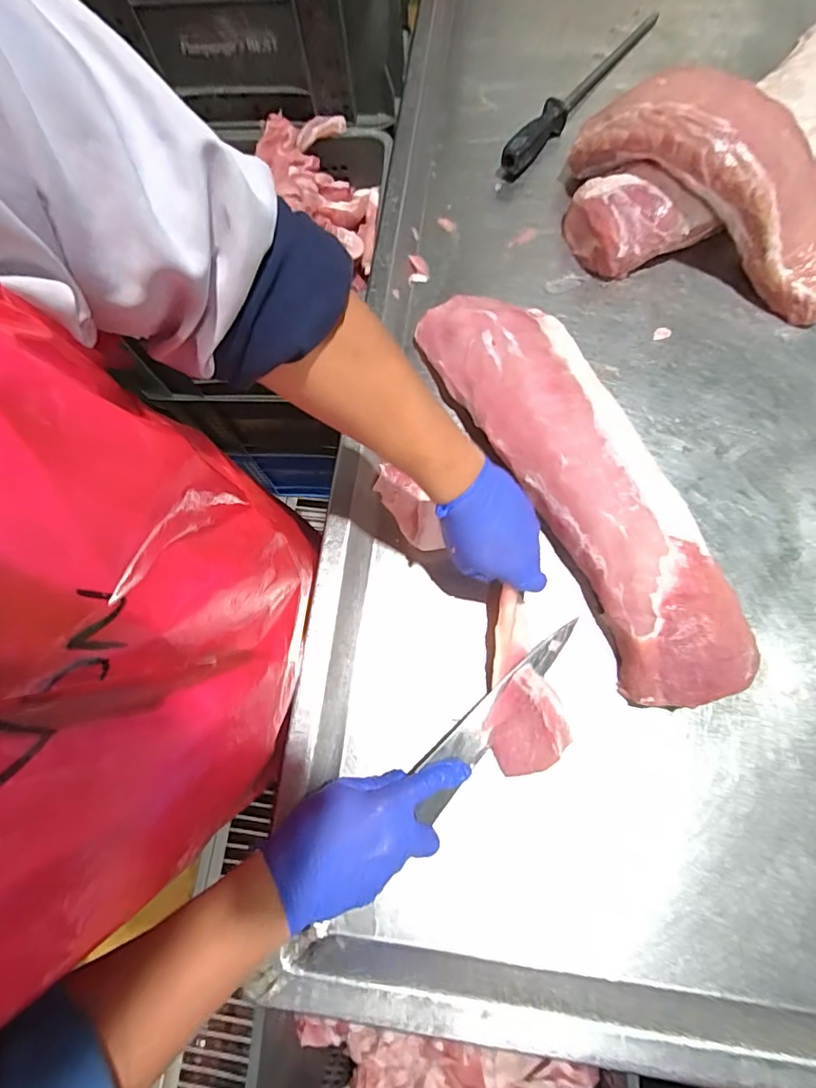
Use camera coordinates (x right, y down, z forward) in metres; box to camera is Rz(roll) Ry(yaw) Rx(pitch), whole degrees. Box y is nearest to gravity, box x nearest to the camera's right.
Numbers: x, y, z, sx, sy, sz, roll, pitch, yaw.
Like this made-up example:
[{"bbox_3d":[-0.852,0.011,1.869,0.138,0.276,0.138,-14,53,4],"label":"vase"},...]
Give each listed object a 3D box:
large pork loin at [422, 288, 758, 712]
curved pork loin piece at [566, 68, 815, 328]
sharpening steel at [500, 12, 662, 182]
[{"bbox_3d":[0.172,-0.082,0.518,0.144,0.069,0.501,-26,74,-5],"label":"large pork loin"},{"bbox_3d":[0.374,-0.424,0.596,0.360,0.125,0.109,41,80,13],"label":"curved pork loin piece"},{"bbox_3d":[0.258,-0.659,0.725,0.032,0.039,0.407,37,79,13],"label":"sharpening steel"}]

